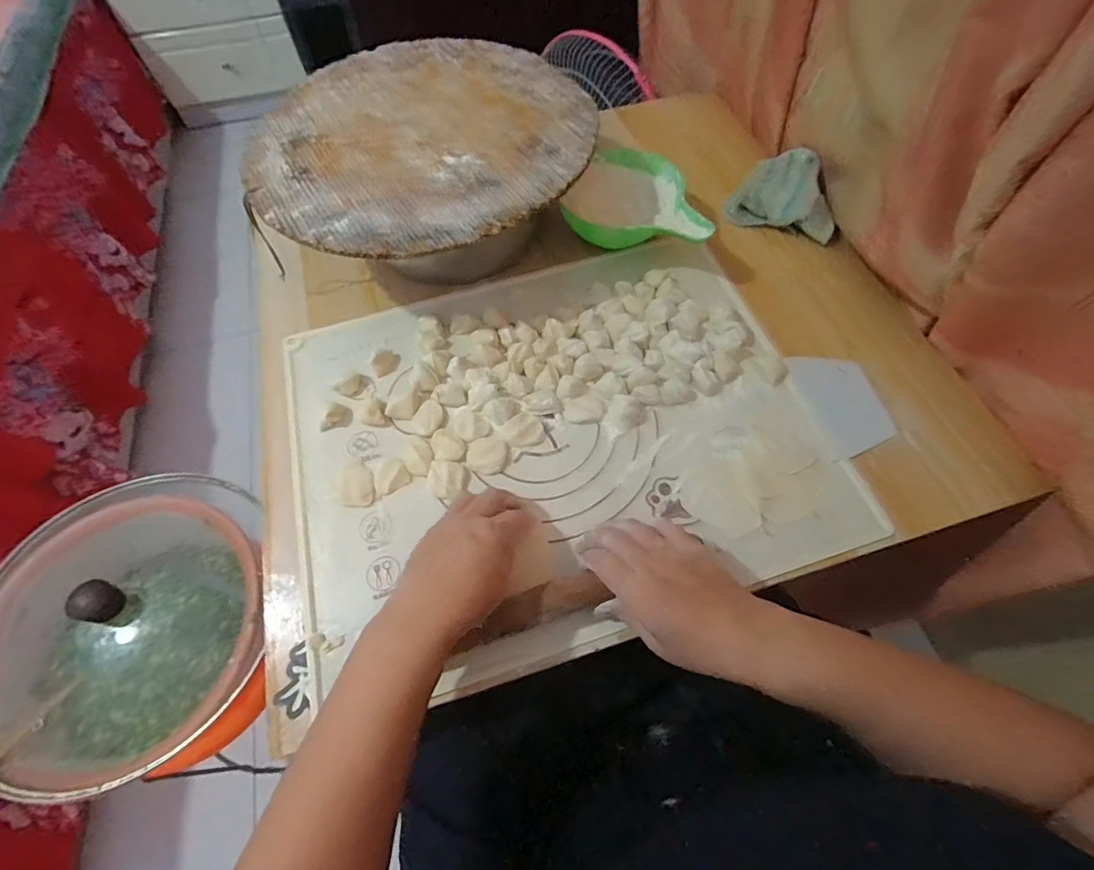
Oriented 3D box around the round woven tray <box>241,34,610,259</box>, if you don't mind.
[{"bbox_3d":[-0.131,-0.320,0.510,0.343,0.031,0.350,1,64,-2],"label":"round woven tray"}]

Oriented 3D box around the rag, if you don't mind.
[{"bbox_3d":[0.293,-0.303,0.597,0.123,0.047,0.118,13,65,8],"label":"rag"}]

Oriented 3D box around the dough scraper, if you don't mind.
[{"bbox_3d":[0.296,-0.035,0.490,0.075,0.005,0.120,-9,60,-3],"label":"dough scraper"}]

